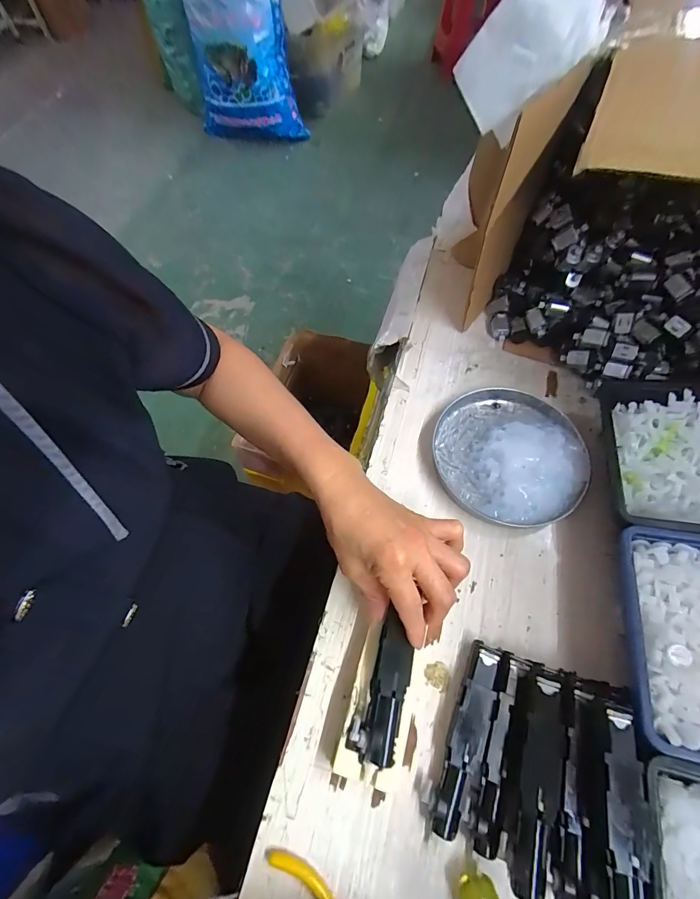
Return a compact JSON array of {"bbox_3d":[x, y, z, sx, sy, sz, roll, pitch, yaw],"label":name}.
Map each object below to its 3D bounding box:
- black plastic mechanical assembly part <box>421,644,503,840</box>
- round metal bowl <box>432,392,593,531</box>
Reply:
[{"bbox_3d":[0.084,0.206,0.278,0.029,0.019,0.117,24,67,13],"label":"black plastic mechanical assembly part"},{"bbox_3d":[0.157,0.001,0.377,0.140,0.022,0.143,-1,64,2],"label":"round metal bowl"}]

